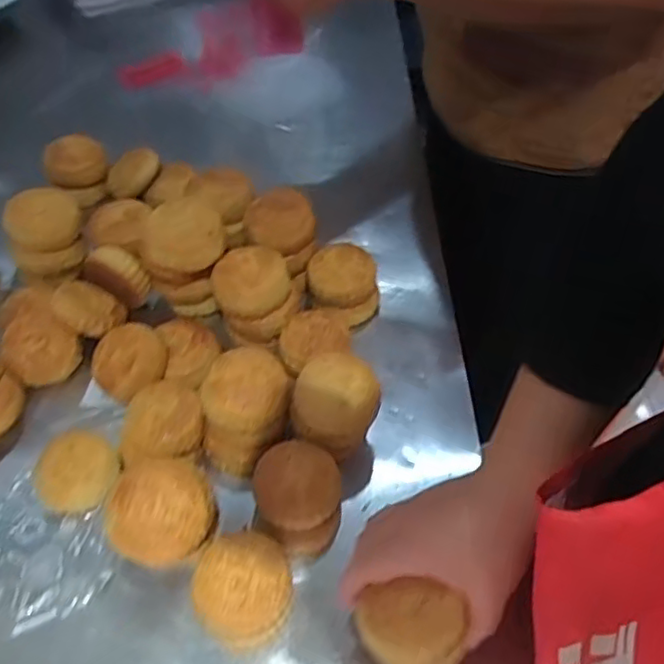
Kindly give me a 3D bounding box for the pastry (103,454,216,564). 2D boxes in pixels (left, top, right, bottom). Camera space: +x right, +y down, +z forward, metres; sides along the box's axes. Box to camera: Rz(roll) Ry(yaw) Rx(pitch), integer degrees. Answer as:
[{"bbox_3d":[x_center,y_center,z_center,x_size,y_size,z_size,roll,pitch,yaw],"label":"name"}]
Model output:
[{"bbox_3d":[-0.119,0.123,0.430,0.067,0.023,0.067,-6,81,-7],"label":"pastry"}]

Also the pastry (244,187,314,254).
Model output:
[{"bbox_3d":[-0.053,-0.112,0.628,0.068,0.030,0.066,-37,60,12],"label":"pastry"}]

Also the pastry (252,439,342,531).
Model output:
[{"bbox_3d":[-0.028,0.120,0.499,0.067,0.023,0.064,0,54,0],"label":"pastry"}]

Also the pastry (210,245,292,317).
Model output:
[{"bbox_3d":[-0.076,-0.050,0.594,0.071,0.029,0.064,-2,54,-1],"label":"pastry"}]

